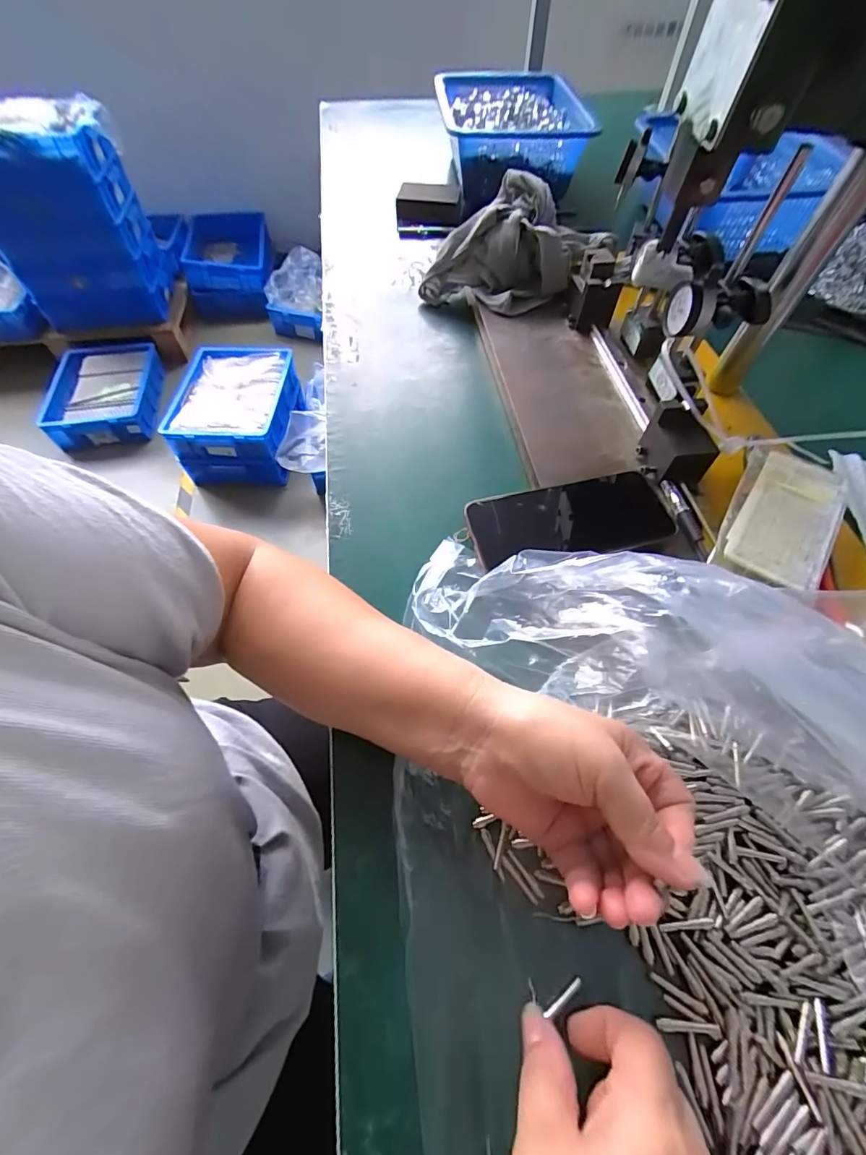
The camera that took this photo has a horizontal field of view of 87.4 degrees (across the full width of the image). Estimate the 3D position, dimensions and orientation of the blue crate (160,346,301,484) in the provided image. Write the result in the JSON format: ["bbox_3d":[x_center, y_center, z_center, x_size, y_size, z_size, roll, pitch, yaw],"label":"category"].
[{"bbox_3d":[-0.633,-0.526,1.459,0.357,0.184,0.463,0,59,0],"label":"blue crate"}]

